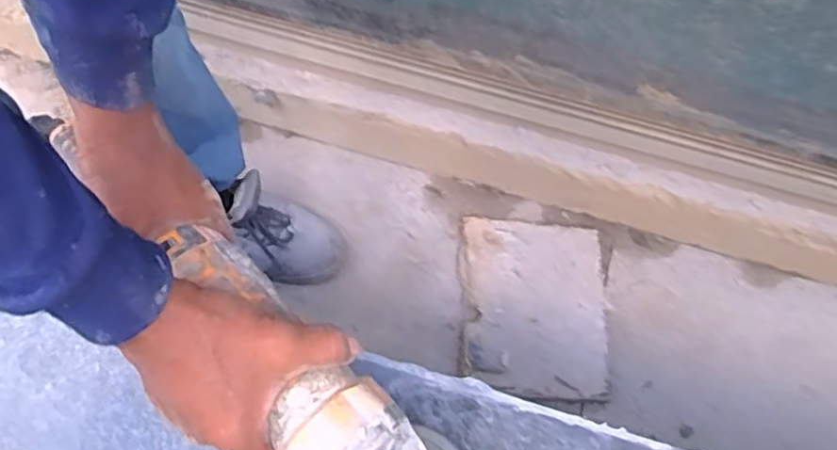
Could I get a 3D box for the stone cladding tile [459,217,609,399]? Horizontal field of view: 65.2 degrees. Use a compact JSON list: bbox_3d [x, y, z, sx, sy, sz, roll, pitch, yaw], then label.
[{"bbox_3d":[0.158,0.110,0.896,0.192,0.033,0.251,1,63,-2],"label":"stone cladding tile"}]

